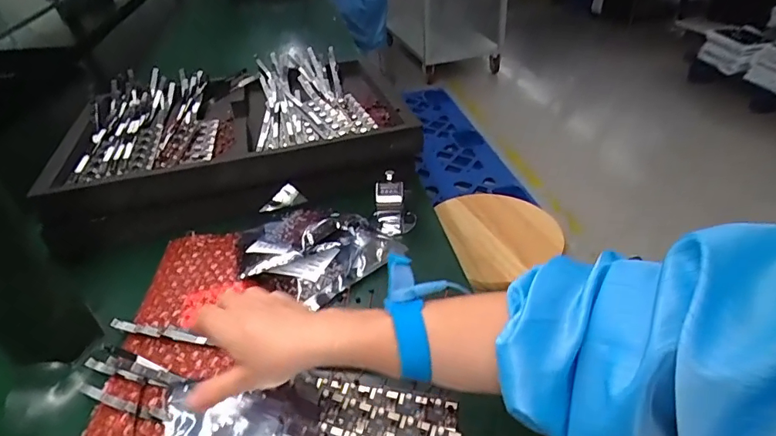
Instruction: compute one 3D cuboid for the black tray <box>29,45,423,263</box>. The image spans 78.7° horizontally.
[{"bbox_3d":[-0.203,-0.114,0.651,0.417,0.084,0.338,-12,37,-10],"label":"black tray"}]

